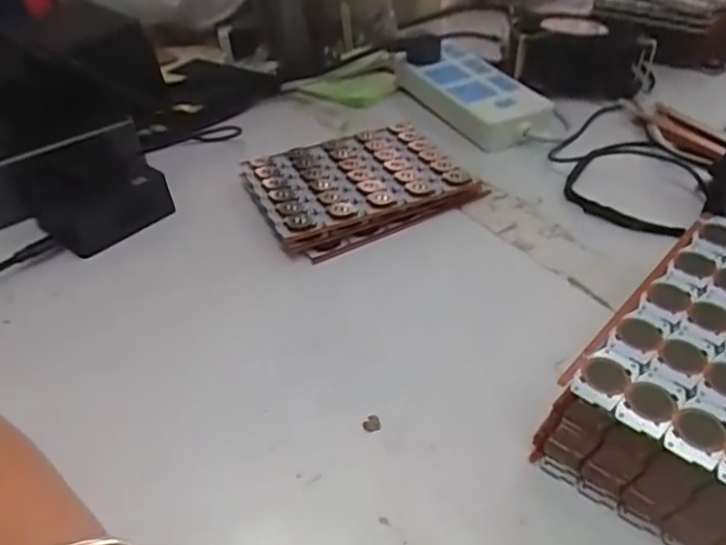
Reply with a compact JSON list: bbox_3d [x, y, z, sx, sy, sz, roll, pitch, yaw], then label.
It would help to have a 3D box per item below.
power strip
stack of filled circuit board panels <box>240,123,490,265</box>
[{"bbox_3d":[0.096,-0.163,0.531,0.078,0.033,0.164,-21,43,-17],"label":"power strip"},{"bbox_3d":[-0.005,-0.068,0.439,0.151,0.022,0.112,-21,43,-18],"label":"stack of filled circuit board panels"}]

